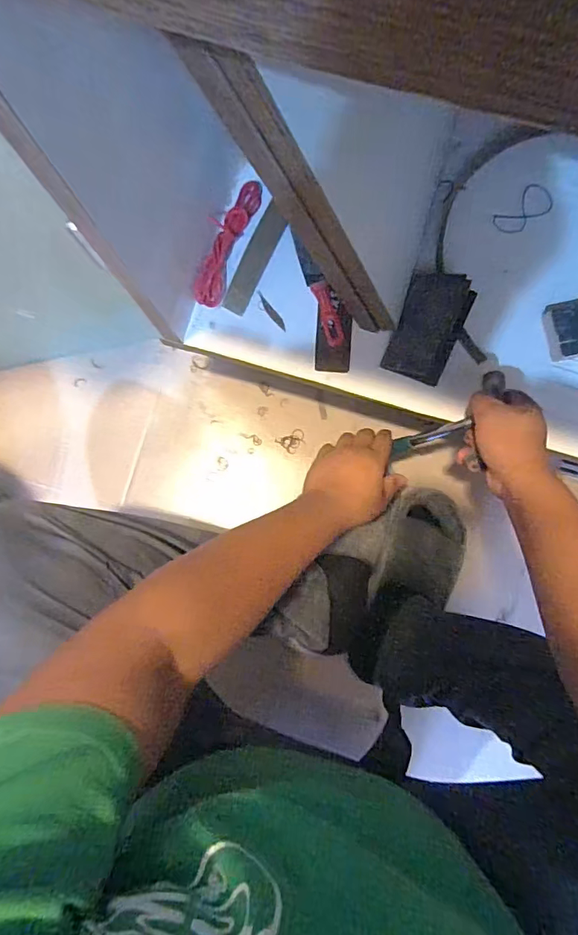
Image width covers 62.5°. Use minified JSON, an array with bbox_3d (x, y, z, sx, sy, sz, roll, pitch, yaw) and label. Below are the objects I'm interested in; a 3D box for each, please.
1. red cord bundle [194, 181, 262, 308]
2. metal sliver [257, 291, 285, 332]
[{"bbox_3d":[-0.076,-0.261,0.568,0.040,0.033,0.143,21,87,3],"label":"red cord bundle"},{"bbox_3d":[-0.022,-0.189,0.579,0.012,0.004,0.055,-38,98,-1],"label":"metal sliver"}]

